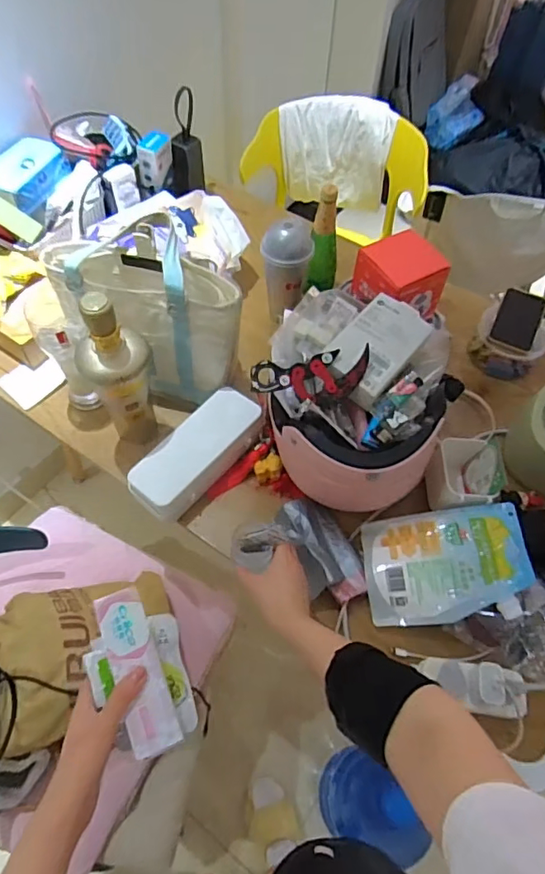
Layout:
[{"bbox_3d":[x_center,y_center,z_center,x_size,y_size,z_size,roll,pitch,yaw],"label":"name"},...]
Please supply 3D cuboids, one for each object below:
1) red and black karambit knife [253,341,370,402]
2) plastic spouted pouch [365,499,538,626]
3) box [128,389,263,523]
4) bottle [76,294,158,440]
[{"bbox_3d":[0.047,-0.073,0.644,0.145,0.014,0.055,-8,95,10],"label":"red and black karambit knife"},{"bbox_3d":[0.230,0.167,0.702,0.208,0.048,0.150,-6,52,9],"label":"plastic spouted pouch"},{"bbox_3d":[-0.113,0.022,0.785,0.099,0.055,0.219,37,64,19],"label":"box"},{"bbox_3d":[-0.208,-0.072,0.732,0.089,0.282,0.070,-24,62,-16],"label":"bottle"}]

